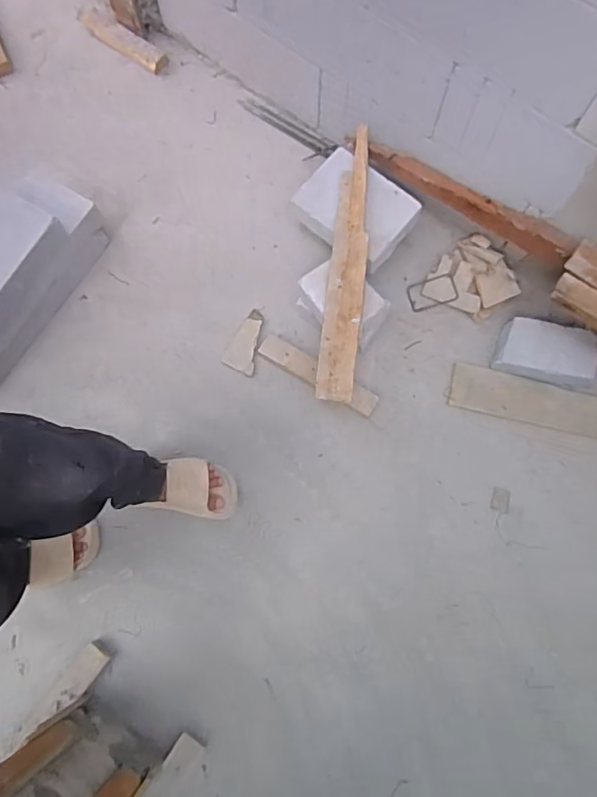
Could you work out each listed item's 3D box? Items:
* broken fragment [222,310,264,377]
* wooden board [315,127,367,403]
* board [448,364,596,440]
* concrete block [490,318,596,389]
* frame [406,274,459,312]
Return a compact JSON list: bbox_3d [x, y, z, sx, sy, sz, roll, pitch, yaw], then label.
[{"bbox_3d":[-0.135,-0.146,1.345,0.084,0.019,0.167,15,74,4],"label":"broken fragment"},{"bbox_3d":[0.119,-0.340,1.234,0.089,0.040,0.719,7,74,2],"label":"wooden board"},{"bbox_3d":[0.670,0.032,1.277,0.586,0.022,0.112,13,74,3],"label":"board"},{"bbox_3d":[0.608,-0.115,1.287,0.238,0.062,0.153,14,74,4],"label":"concrete block"},{"bbox_3d":[0.352,-0.276,1.365,0.129,0.009,0.074,-15,84,14],"label":"frame"}]

